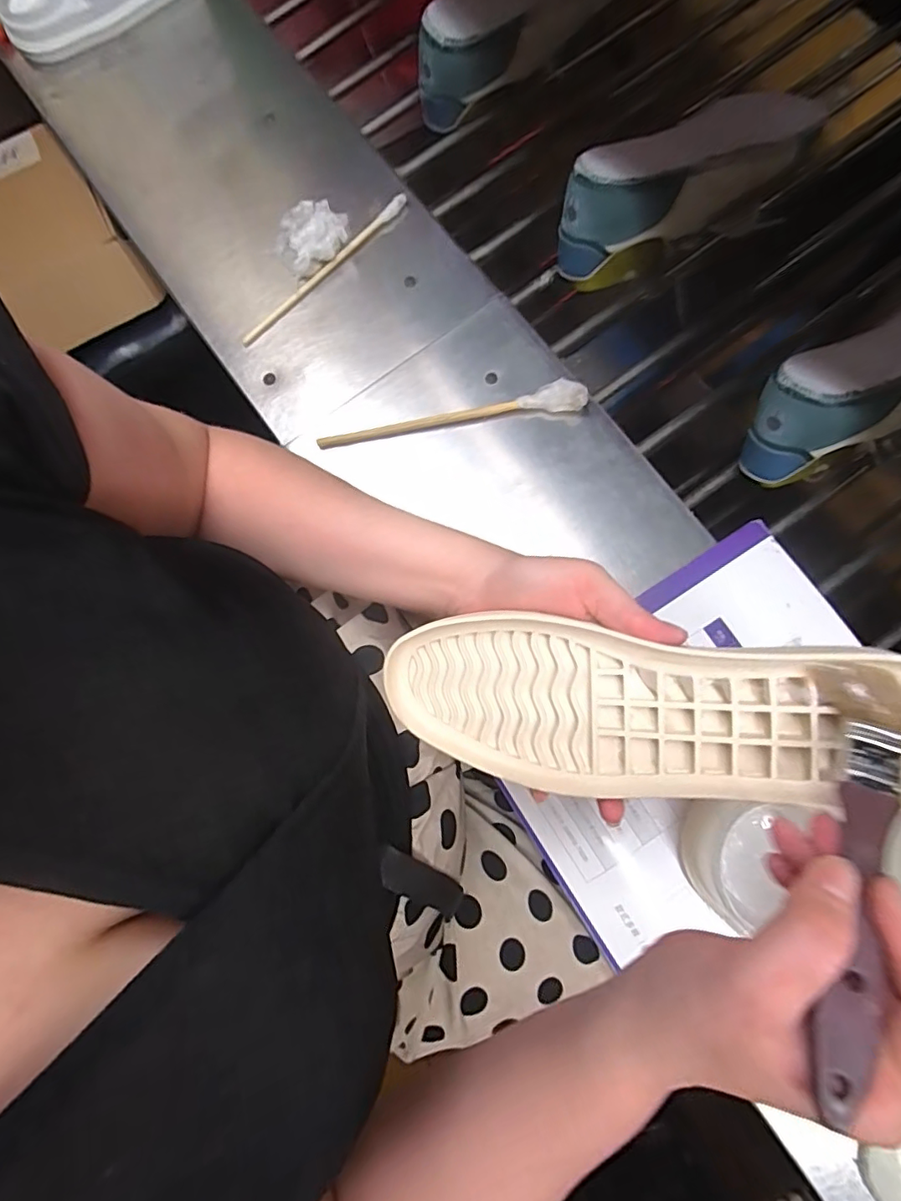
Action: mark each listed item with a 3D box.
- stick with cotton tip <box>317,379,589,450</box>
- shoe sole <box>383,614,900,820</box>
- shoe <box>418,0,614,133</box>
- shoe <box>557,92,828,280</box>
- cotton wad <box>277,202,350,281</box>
[{"bbox_3d":[0.000,-0.155,0.459,0.224,0.025,0.021,-9,80,2],"label":"stick with cotton tip"},{"bbox_3d":[0.095,0.059,0.287,0.274,0.038,0.087,1,78,20],"label":"shoe sole"},{"bbox_3d":[0.079,-0.576,0.545,0.254,0.079,0.077,-36,80,-3],"label":"shoe"},{"bbox_3d":[0.207,-0.371,0.493,0.238,0.101,0.086,-33,80,-2],"label":"shoe"},{"bbox_3d":[-0.121,-0.326,0.488,0.068,0.038,0.051,-30,80,-2],"label":"cotton wad"}]

